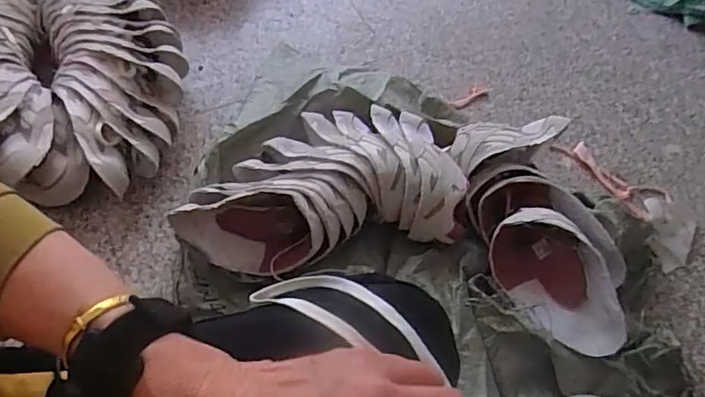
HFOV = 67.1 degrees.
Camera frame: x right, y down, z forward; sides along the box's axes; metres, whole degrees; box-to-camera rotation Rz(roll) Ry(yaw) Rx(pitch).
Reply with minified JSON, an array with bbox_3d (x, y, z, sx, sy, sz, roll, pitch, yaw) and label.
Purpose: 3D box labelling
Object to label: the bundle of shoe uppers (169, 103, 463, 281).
[{"bbox_3d":[-0.050,-0.017,0.730,0.373,0.101,0.213,-12,60,-13],"label":"bundle of shoe uppers"}]

